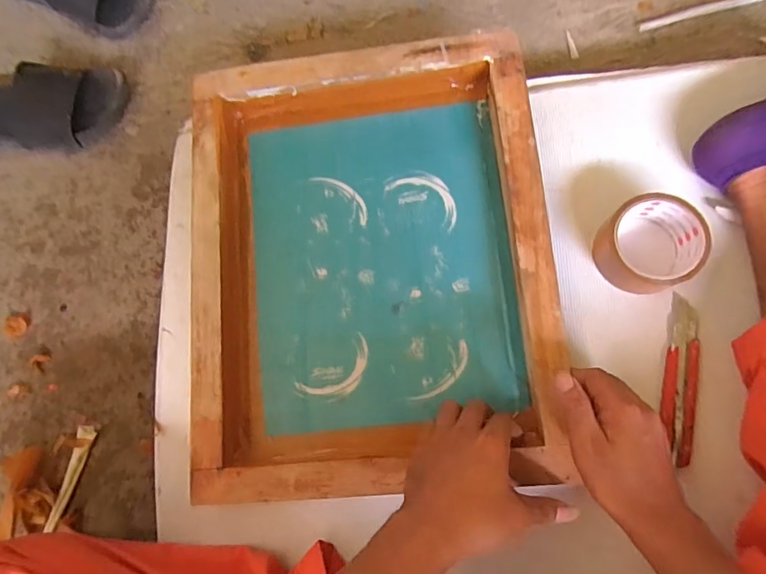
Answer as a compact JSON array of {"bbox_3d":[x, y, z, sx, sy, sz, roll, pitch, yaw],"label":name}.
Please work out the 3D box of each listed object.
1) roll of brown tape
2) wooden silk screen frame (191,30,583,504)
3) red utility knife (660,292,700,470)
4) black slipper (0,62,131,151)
[{"bbox_3d":[0.264,-0.043,0.475,0.090,0.045,0.089,-1,81,5],"label":"roll of brown tape"},{"bbox_3d":[-0.015,-0.030,0.505,0.358,0.053,0.449,-5,81,4],"label":"wooden silk screen frame"},{"bbox_3d":[0.294,0.089,0.472,0.029,0.016,0.159,10,82,7],"label":"red utility knife"},{"bbox_3d":[-0.484,-0.239,0.647,0.263,0.066,0.103,-3,81,5],"label":"black slipper"}]

